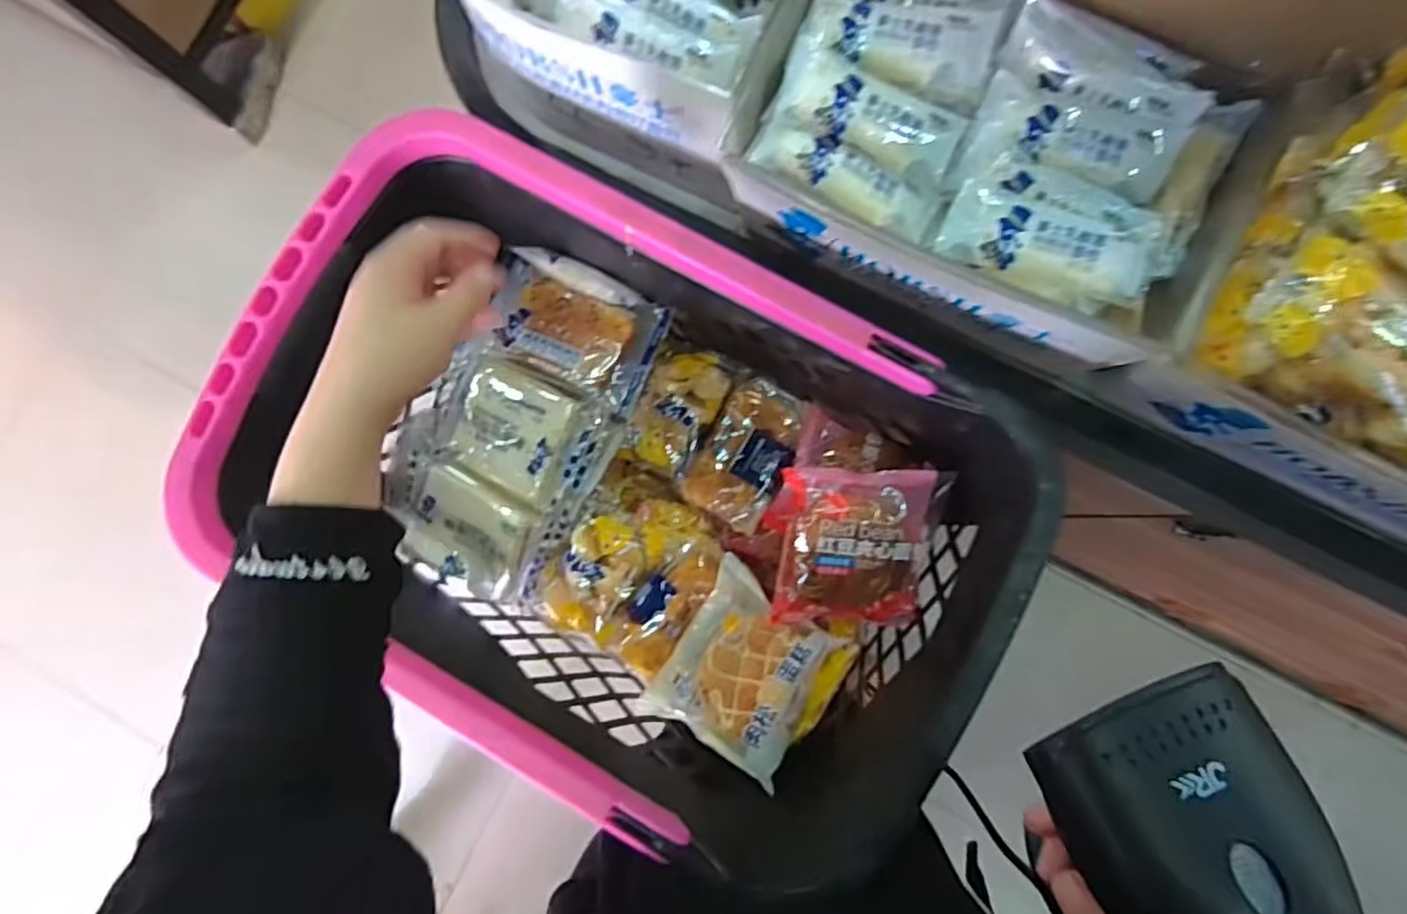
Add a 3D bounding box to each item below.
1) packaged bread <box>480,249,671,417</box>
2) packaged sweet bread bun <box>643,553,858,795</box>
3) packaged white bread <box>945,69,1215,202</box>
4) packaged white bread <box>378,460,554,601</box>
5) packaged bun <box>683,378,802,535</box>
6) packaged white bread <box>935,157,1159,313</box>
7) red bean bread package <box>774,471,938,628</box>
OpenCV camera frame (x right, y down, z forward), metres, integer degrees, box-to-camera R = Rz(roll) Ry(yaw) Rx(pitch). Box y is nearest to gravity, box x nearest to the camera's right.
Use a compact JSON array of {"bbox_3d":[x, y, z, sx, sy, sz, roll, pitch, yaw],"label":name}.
[{"bbox_3d":[-0.118,-0.119,0.605,0.159,0.037,0.100,27,87,6],"label":"packaged bread"},{"bbox_3d":[0.036,0.179,0.578,0.119,0.046,0.133,31,87,6],"label":"packaged sweet bread bun"},{"bbox_3d":[0.235,-0.202,0.438,0.131,0.032,0.066,12,106,6],"label":"packaged white bread"},{"bbox_3d":[-0.211,0.074,0.624,0.130,0.041,0.101,27,87,6],"label":"packaged white bread"},{"bbox_3d":[0.040,-0.005,0.633,0.079,0.034,0.131,26,87,6],"label":"packaged bun"},{"bbox_3d":[0.218,-0.144,0.429,0.119,0.026,0.071,25,87,6],"label":"packaged white bread"},{"bbox_3d":[0.124,0.074,0.554,0.122,0.068,0.125,2,85,4],"label":"red bean bread package"}]

